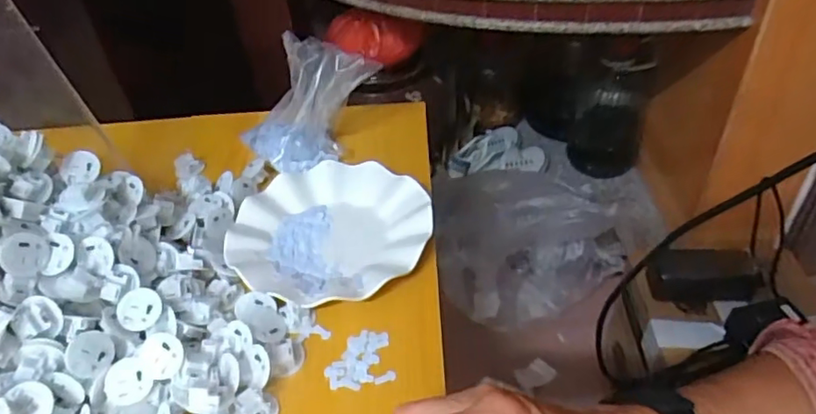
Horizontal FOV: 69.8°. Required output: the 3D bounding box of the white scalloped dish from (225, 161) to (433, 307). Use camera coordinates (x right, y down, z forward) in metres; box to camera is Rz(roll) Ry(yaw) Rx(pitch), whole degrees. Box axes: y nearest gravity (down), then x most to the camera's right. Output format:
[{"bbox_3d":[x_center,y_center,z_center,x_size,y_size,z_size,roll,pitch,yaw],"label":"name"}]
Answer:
[{"bbox_3d":[-0.072,0.021,0.551,0.182,0.022,0.183,-2,41,2],"label":"white scalloped dish"}]

